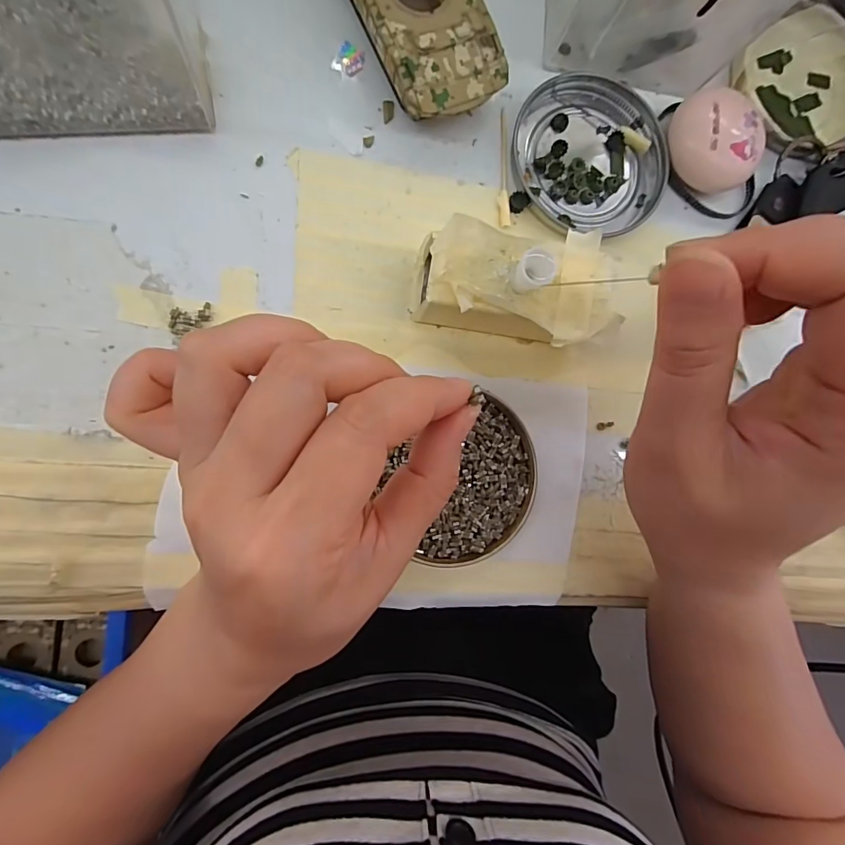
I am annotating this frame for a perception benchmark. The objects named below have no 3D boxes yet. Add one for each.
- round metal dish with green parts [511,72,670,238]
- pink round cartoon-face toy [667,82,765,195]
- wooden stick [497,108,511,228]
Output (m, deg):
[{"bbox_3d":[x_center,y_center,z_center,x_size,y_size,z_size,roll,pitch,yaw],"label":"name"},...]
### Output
[{"bbox_3d":[0.083,-0.132,0.228,0.076,0.008,0.074,0,89,-10],"label":"round metal dish with green parts"},{"bbox_3d":[0.144,-0.139,0.231,0.039,0.023,0.046,-39,95,-8],"label":"pink round cartoon-face toy"},{"bbox_3d":[0.039,-0.124,0.222,0.006,0.004,0.059,-1,89,-10],"label":"wooden stick"}]

